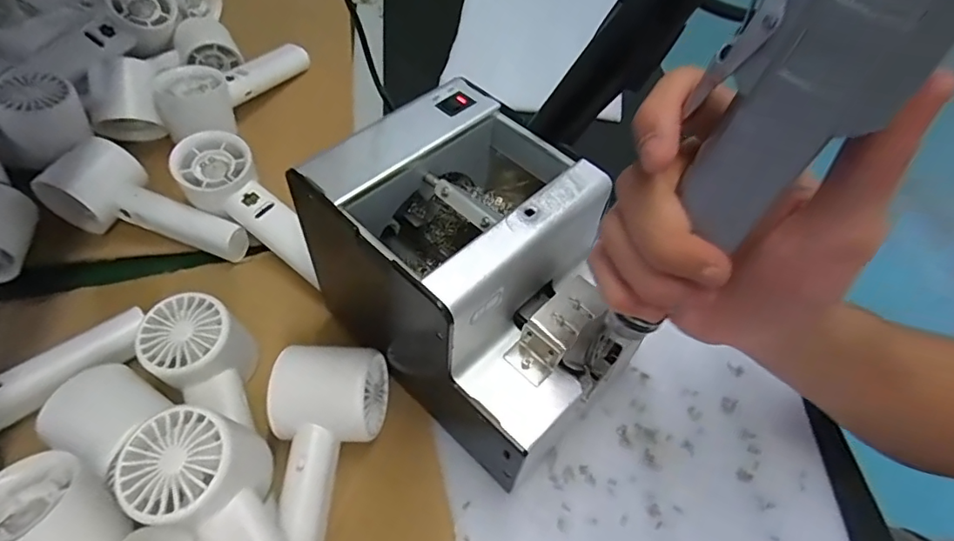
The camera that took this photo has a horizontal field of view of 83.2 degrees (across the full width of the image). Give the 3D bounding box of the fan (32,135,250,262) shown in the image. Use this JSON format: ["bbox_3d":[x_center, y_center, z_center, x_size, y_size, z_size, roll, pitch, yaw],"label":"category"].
[{"bbox_3d":[-0.257,-0.049,0.425,0.165,0.054,0.059,23,58,1],"label":"fan"}]

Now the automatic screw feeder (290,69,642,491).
[{"bbox_3d":[0.006,0.006,0.325,0.169,0.147,0.136,37,61,23],"label":"automatic screw feeder"}]

